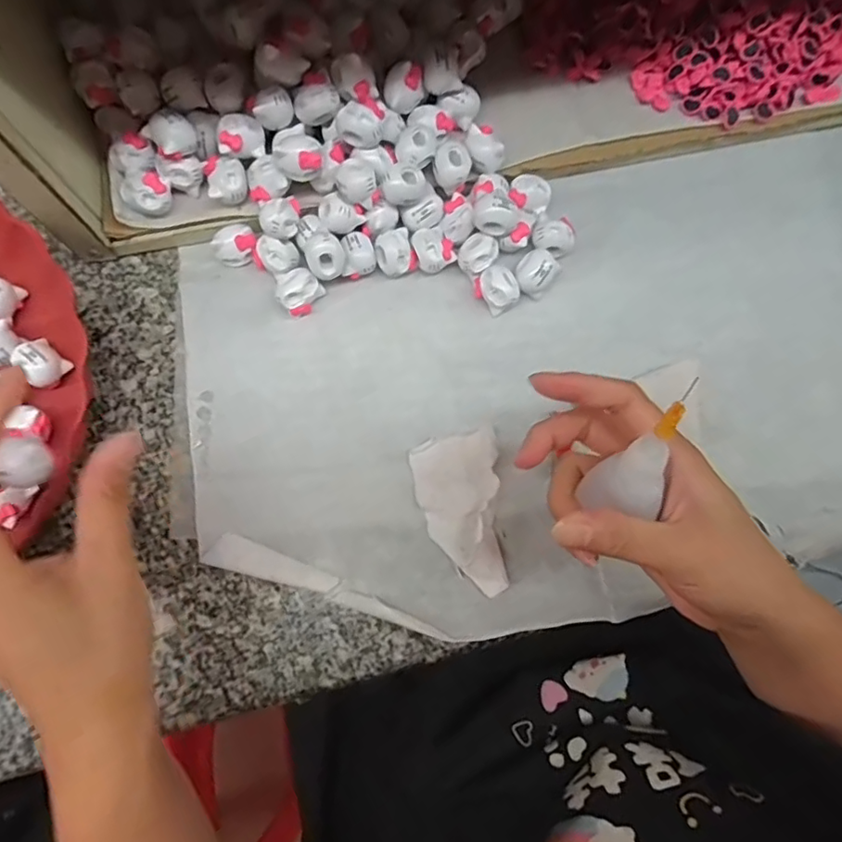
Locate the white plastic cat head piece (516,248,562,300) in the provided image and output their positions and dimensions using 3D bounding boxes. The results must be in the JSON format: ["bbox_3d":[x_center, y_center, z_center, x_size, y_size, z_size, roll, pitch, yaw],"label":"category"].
[{"bbox_3d":[0.067,-0.087,0.330,0.021,0.018,0.025,40,80,7],"label":"white plastic cat head piece"}]

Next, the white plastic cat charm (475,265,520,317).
[{"bbox_3d":[0.045,-0.077,0.327,0.020,0.018,0.026,-40,82,-9],"label":"white plastic cat charm"}]

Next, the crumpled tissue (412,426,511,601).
[{"bbox_3d":[0.024,0.049,0.303,0.045,0.012,0.083,-11,79,-4],"label":"crumpled tissue"}]

